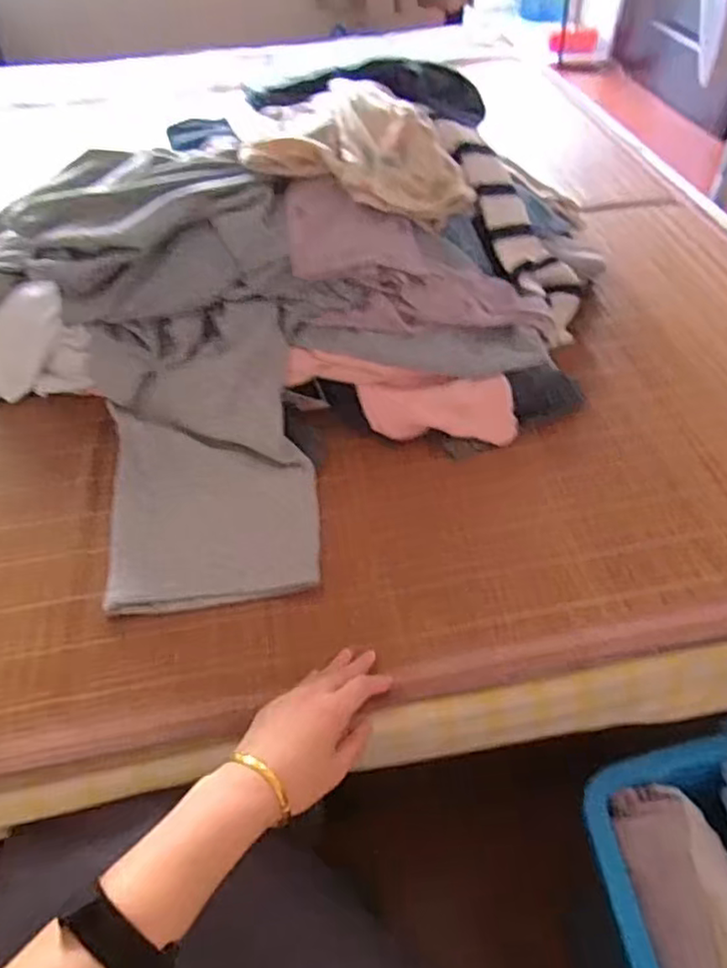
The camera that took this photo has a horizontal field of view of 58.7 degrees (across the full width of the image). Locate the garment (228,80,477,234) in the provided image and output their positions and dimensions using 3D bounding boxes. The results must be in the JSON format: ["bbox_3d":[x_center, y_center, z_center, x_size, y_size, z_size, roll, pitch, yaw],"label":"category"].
[{"bbox_3d":[-0.005,-0.346,0.693,0.221,0.098,0.151,16,52,14],"label":"garment"}]

